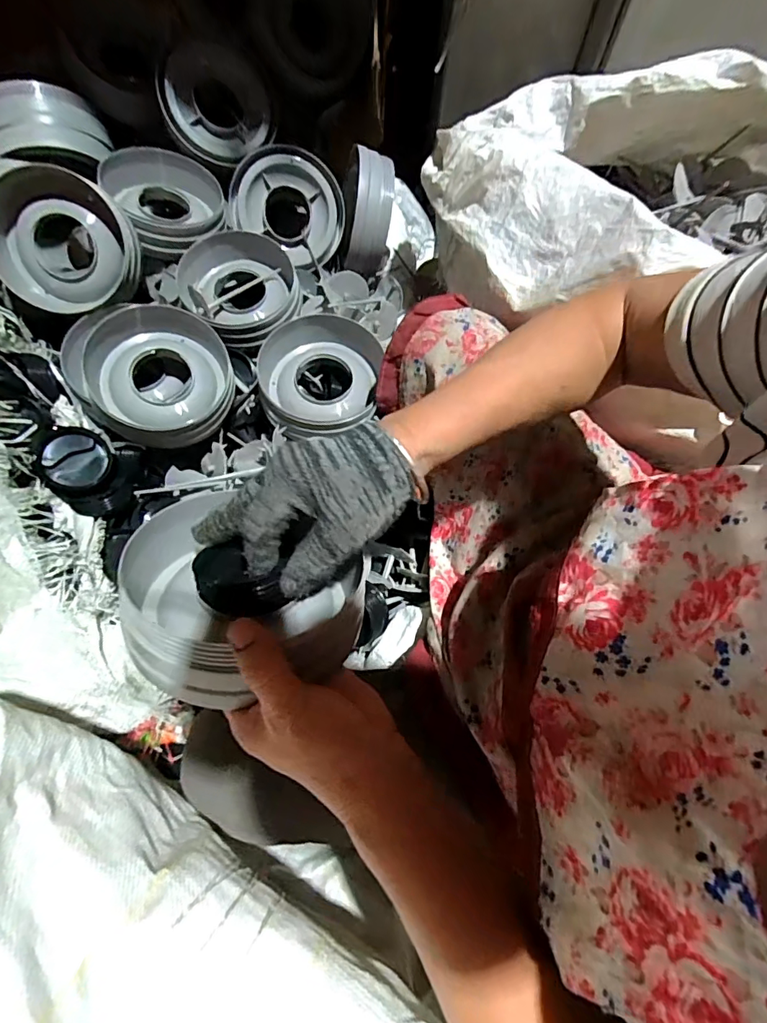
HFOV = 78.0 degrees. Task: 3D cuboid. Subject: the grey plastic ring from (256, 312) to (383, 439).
[{"bbox_3d":[-0.076,-0.166,0.587,0.146,0.061,0.145,1,68,-2],"label":"grey plastic ring"}]

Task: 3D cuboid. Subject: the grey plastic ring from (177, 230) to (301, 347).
[{"bbox_3d":[-0.189,-0.294,0.641,0.148,0.068,0.156,1,68,-2],"label":"grey plastic ring"}]

